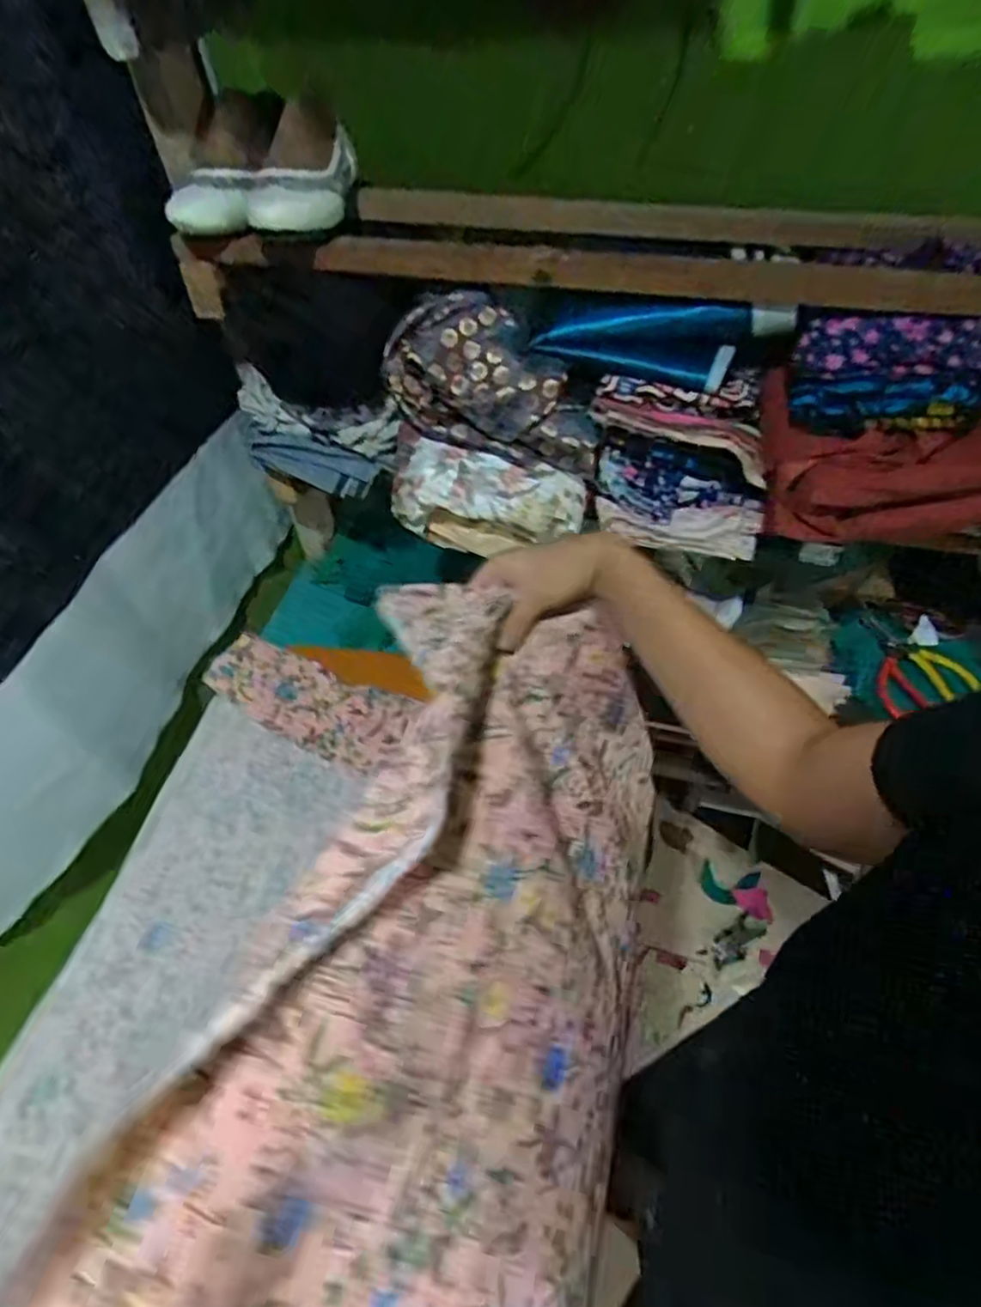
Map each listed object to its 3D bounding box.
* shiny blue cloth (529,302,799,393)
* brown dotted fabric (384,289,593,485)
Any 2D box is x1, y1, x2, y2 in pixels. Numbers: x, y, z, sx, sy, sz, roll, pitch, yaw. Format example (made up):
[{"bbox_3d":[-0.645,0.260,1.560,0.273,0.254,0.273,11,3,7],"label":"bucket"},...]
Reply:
[{"bbox_3d":[0.161,-0.302,0.657,0.236,0.068,0.042,7,50,10],"label":"shiny blue cloth"},{"bbox_3d":[0.003,-0.270,0.691,0.214,0.135,0.069,9,50,11],"label":"brown dotted fabric"}]

